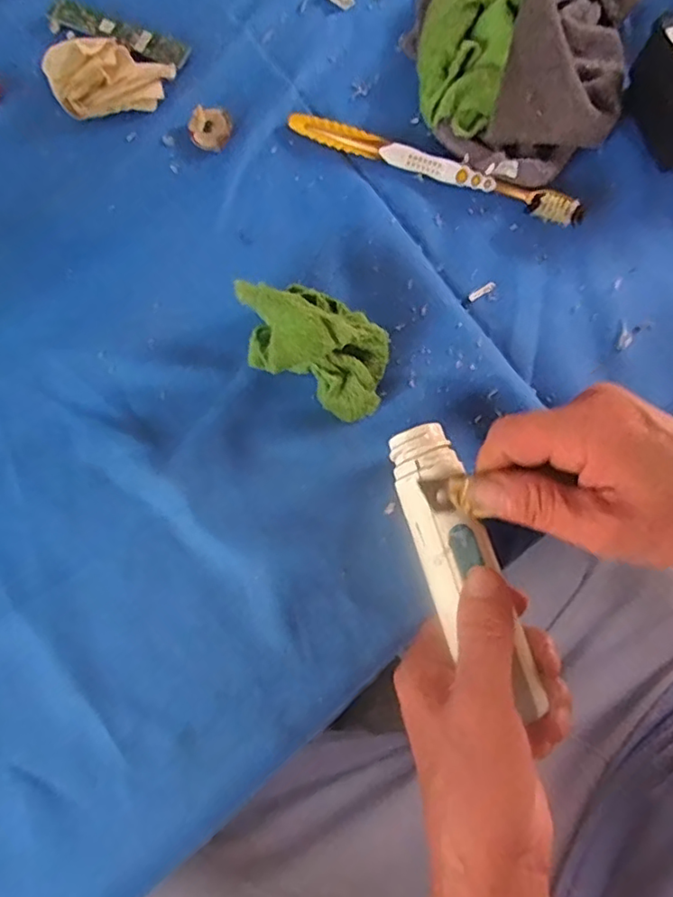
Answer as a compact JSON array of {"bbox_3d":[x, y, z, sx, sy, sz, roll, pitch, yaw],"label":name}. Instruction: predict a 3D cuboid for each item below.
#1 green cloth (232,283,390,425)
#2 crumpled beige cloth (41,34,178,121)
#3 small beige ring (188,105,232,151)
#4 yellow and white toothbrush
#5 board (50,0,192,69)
[{"bbox_3d":[-0.011,-0.055,0.311,0.081,0.049,0.051,29,77,6],"label":"green cloth"},{"bbox_3d":[-0.140,-0.236,0.369,0.072,0.028,0.050,-21,77,-6],"label":"crumpled beige cloth"},{"bbox_3d":[-0.078,-0.197,0.371,0.025,0.006,0.026,10,76,1],"label":"small beige ring"},{"bbox_3d":[0.058,-0.171,0.363,0.183,0.016,0.017,20,76,4],"label":"yellow and white toothbrush"},{"bbox_3d":[-0.141,-0.269,0.388,0.097,0.006,0.022,27,77,5],"label":"board"}]

